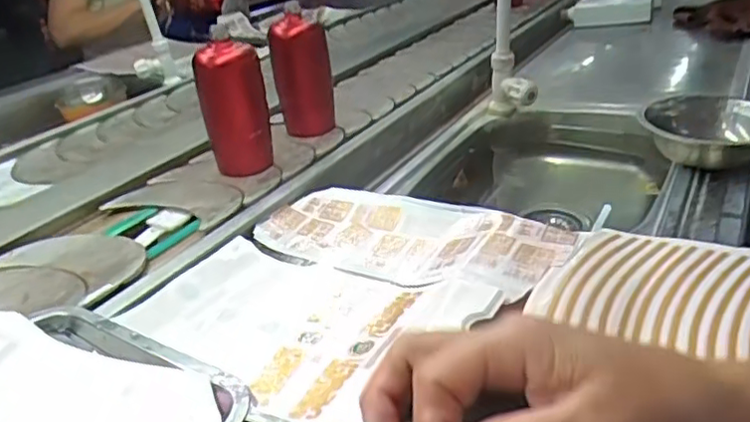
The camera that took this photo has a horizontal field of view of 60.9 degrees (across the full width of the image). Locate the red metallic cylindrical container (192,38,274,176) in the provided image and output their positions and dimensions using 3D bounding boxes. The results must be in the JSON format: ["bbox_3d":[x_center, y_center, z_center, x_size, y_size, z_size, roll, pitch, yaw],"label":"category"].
[{"bbox_3d":[-0.192,-0.139,0.866,0.079,0.167,0.074,-11,29,-12],"label":"red metallic cylindrical container"}]

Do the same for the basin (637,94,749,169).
[{"bbox_3d":[0.409,-0.094,0.764,0.157,0.049,0.157,-4,28,2],"label":"basin"}]

